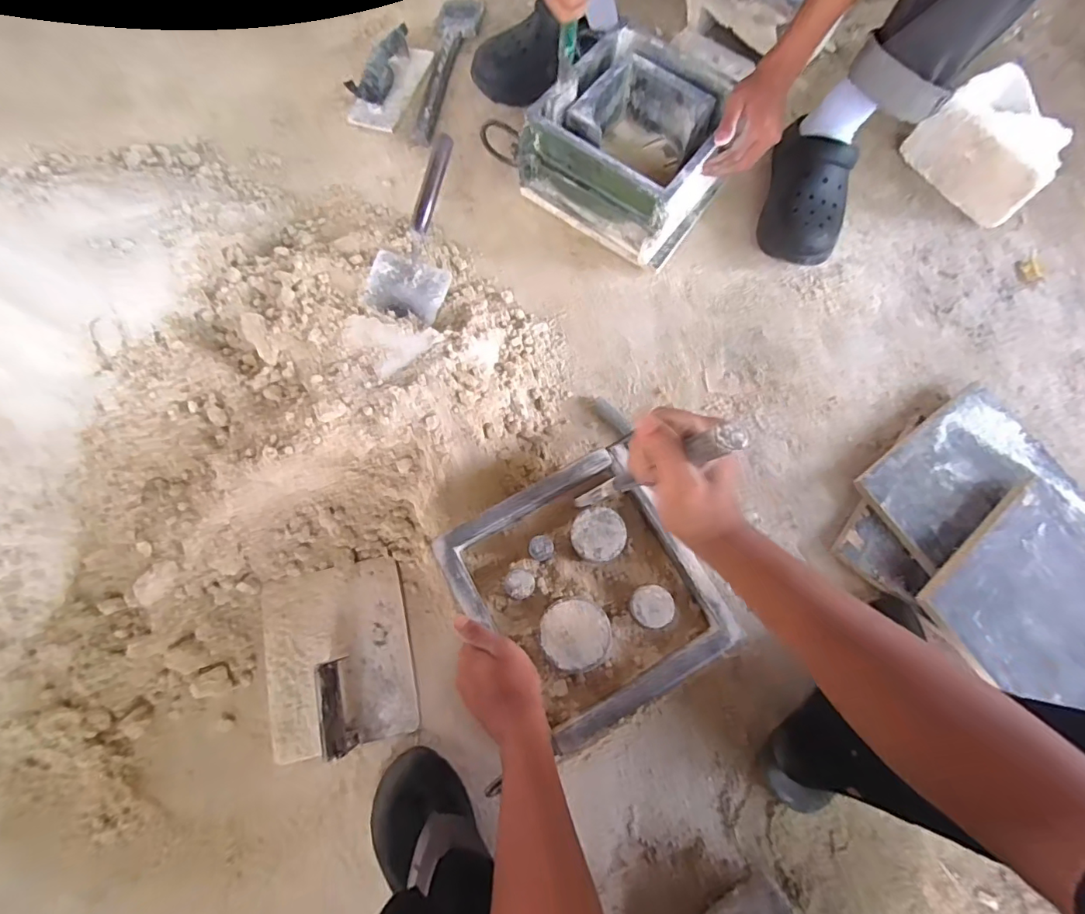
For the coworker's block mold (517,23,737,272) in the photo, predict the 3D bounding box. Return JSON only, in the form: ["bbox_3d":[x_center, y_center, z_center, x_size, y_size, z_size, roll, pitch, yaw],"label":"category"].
[{"bbox_3d":[0.130,-0.436,0.738,0.246,0.150,0.224,35,76,7],"label":"coworker's block mold"}]

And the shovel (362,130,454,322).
[{"bbox_3d":[-0.167,-0.311,0.693,0.112,0.063,0.232,22,110,5],"label":"shovel"}]

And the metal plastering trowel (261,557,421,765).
[{"bbox_3d":[-0.243,0.232,0.591,0.167,0.056,0.204,-12,72,-7],"label":"metal plastering trowel"}]

